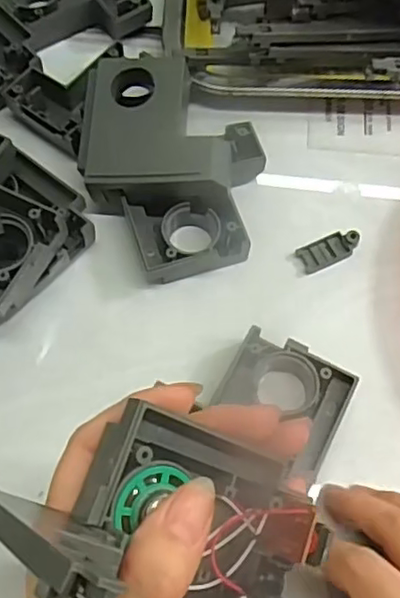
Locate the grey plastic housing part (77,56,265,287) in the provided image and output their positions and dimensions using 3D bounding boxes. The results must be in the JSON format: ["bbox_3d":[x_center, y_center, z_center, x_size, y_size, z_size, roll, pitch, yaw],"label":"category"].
[{"bbox_3d":[-0.014,-0.069,0.331,0.096,0.042,0.116,-1,68,-1],"label":"grey plastic housing part"}]

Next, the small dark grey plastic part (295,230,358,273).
[{"bbox_3d":[0.071,-0.027,0.336,0.034,0.005,0.016,-23,70,-10],"label":"small dark grey plastic part"}]

